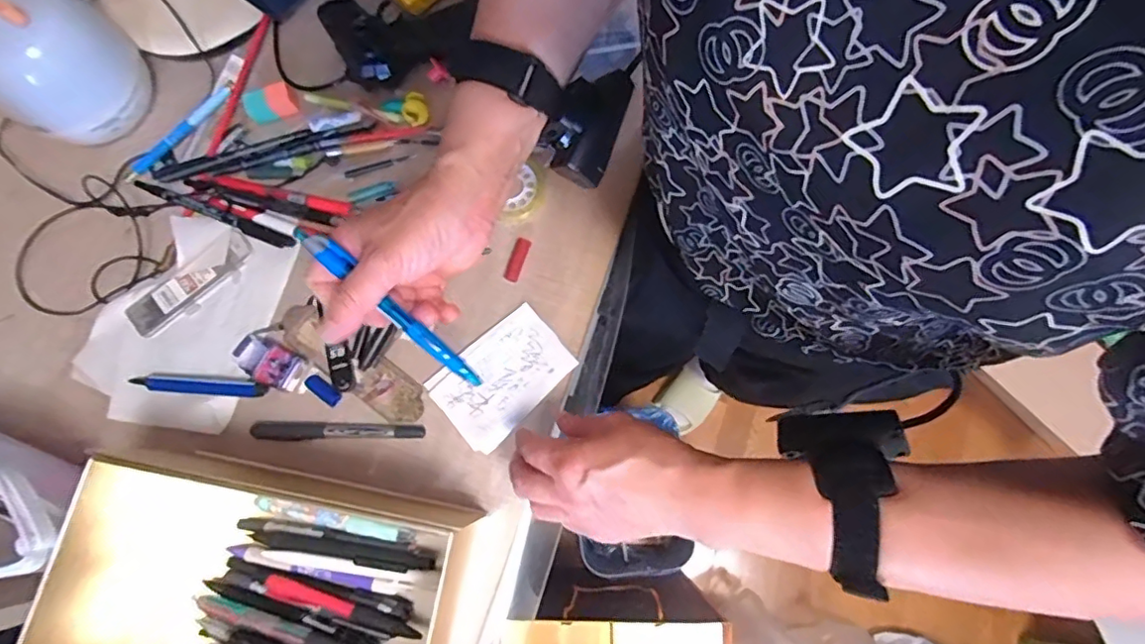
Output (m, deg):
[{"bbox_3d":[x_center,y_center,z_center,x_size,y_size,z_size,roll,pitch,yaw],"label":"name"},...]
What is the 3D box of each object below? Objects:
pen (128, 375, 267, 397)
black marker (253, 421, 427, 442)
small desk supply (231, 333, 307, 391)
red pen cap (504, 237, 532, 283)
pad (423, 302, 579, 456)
[{"bbox_3d":[-0.303,0.052,0.448,0.111,0.014,0.014,4,76,2],"label":"pen"},{"bbox_3d":[-0.188,0.087,0.442,0.136,0.009,0.015,0,76,1],"label":"black marker"},{"bbox_3d":[-0.251,0.033,0.456,0.059,0.020,0.032,25,78,7],"label":"small desk supply"},{"bbox_3d":[-0.048,-0.054,0.480,0.014,0.011,0.041,20,77,6],"label":"red pen cap"},{"bbox_3d":[-0.057,0.044,0.450,0.107,0.011,0.075,-41,79,-8],"label":"pad"}]

